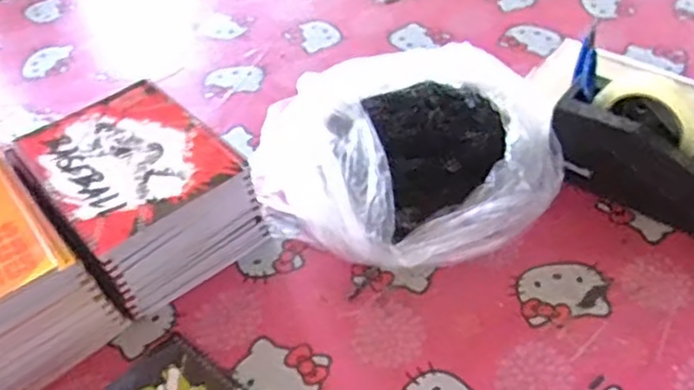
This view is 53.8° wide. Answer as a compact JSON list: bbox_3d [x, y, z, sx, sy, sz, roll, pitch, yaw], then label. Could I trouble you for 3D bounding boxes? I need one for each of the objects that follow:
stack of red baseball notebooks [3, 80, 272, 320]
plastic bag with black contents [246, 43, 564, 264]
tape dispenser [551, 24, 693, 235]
[{"bbox_3d":[-0.207,0.003,0.686,0.161,0.119,0.191,-35,52,-27],"label":"stack of red baseball notebooks"},{"bbox_3d":[0.059,-0.040,0.724,0.304,0.091,0.249,-14,45,-9],"label":"plastic bag with black contents"},{"bbox_3d":[0.306,-0.047,0.683,0.201,0.128,0.075,28,54,29],"label":"tape dispenser"}]

